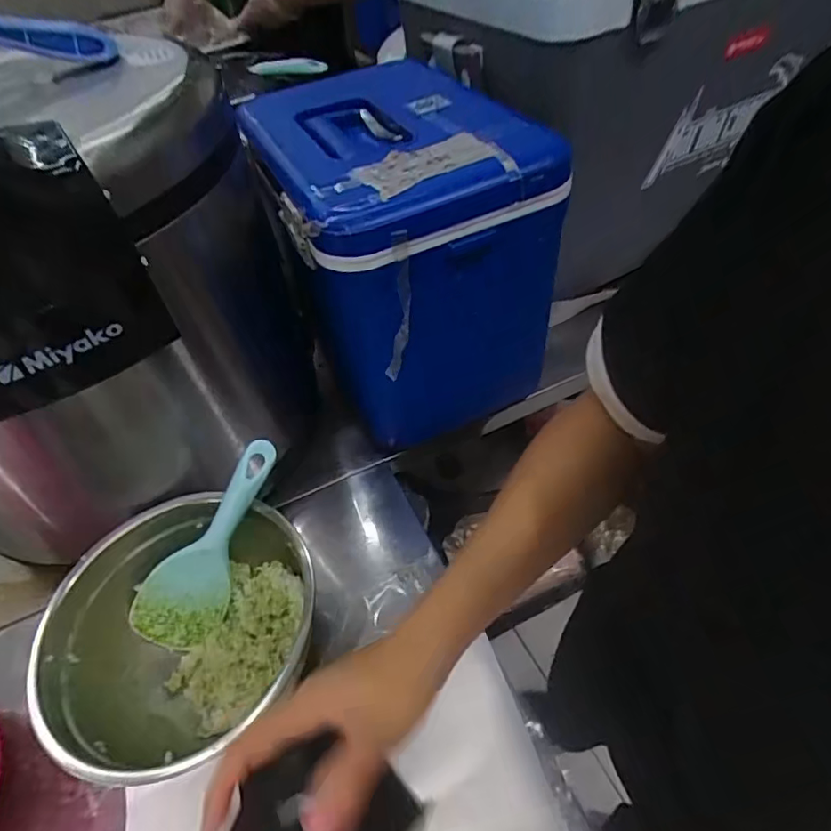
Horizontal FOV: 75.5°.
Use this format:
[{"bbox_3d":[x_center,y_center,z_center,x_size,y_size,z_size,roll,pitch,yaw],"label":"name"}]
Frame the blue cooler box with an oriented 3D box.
[{"bbox_3d":[-0.016,-0.170,0.559,0.214,0.253,0.291,-21,50,-11],"label":"blue cooler box"}]

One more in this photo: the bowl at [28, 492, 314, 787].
[{"bbox_3d":[-0.167,0.172,0.410,0.186,0.107,0.184,-3,48,4],"label":"bowl"}]

